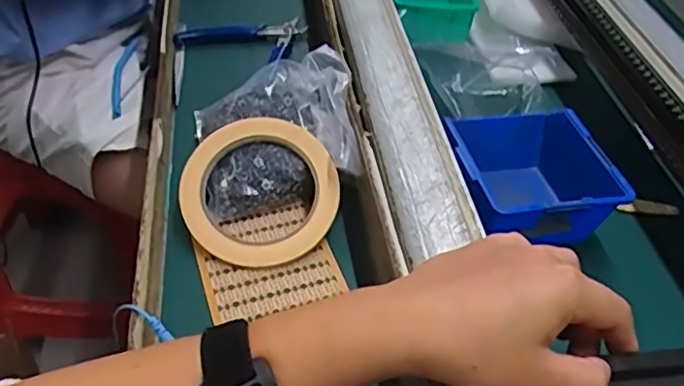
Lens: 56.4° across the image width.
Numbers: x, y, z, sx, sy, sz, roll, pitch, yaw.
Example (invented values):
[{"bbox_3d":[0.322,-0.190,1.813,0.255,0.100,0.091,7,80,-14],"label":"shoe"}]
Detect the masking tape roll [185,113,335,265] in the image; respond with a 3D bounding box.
[{"bbox_3d":[-0.055,-0.002,0.425,0.102,0.015,0.102,0,70,-1],"label":"masking tape roll"}]

